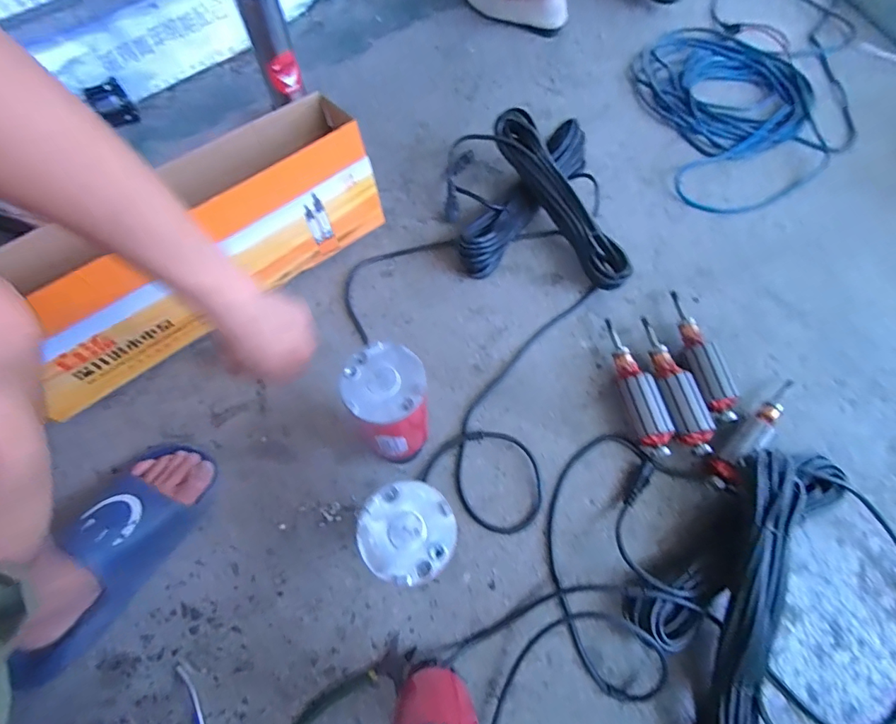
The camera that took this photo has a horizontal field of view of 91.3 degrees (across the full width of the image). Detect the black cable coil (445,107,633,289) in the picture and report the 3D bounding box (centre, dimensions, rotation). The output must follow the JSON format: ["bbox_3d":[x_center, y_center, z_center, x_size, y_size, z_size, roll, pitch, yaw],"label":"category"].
[{"bbox_3d":[0.131,-0.266,0.718,0.261,0.094,0.328,-3,67,-4],"label":"black cable coil"}]

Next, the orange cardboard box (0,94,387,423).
[{"bbox_3d":[-0.338,-0.155,0.605,0.505,0.188,0.124,-37,73,-16],"label":"orange cardboard box"}]

